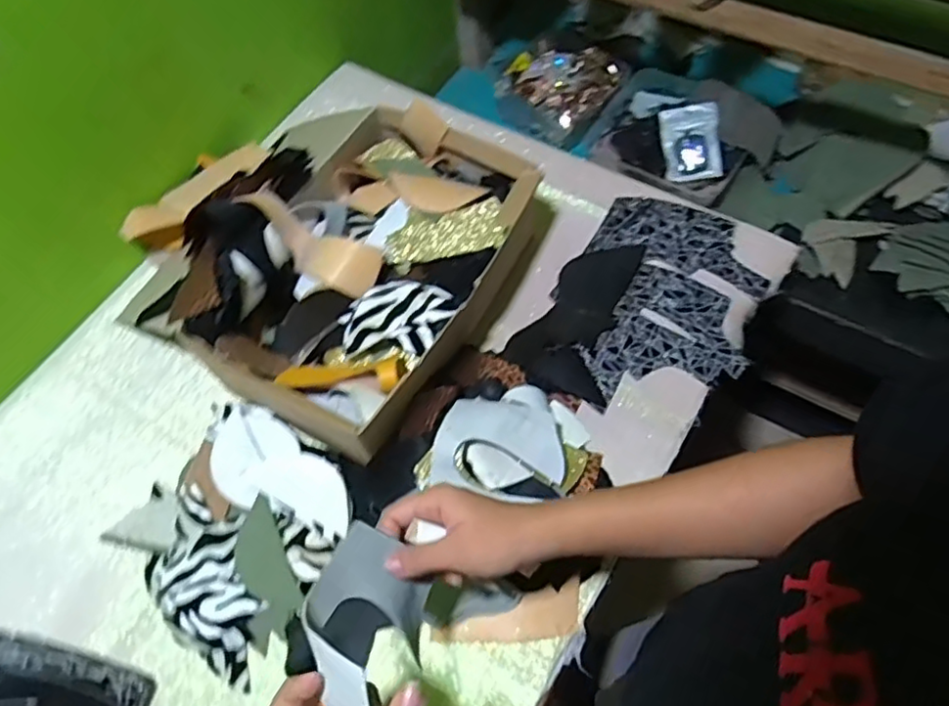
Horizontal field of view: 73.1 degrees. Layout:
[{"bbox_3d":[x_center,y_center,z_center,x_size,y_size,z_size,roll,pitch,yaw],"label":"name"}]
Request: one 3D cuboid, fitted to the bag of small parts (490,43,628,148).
[{"bbox_3d":[0.130,-0.405,0.950,0.163,0.069,0.169,32,68,20],"label":"bag of small parts"}]

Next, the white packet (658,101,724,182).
[{"bbox_3d":[0.286,-0.277,0.845,0.072,0.012,0.098,-5,91,20],"label":"white packet"}]

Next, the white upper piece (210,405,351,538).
[{"bbox_3d":[-0.178,0.114,0.585,0.157,0.020,0.076,31,67,19],"label":"white upper piece"}]

